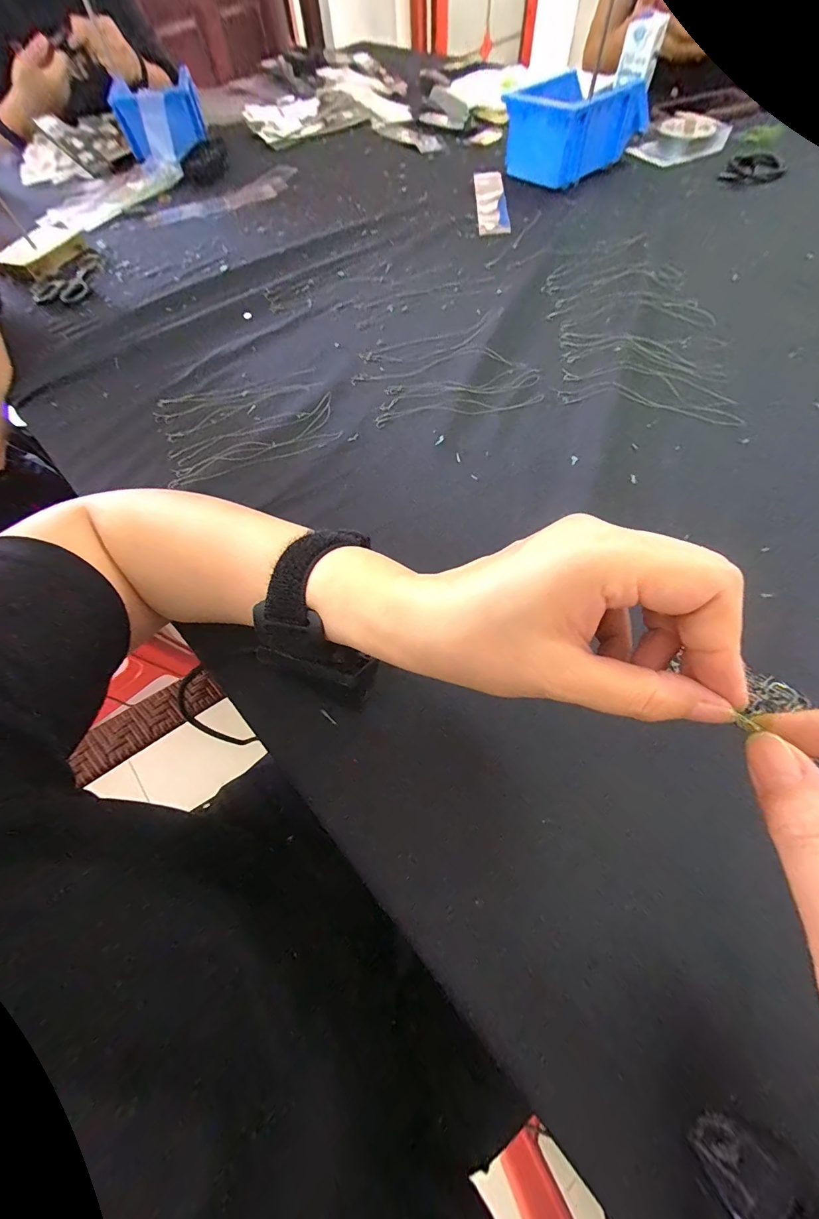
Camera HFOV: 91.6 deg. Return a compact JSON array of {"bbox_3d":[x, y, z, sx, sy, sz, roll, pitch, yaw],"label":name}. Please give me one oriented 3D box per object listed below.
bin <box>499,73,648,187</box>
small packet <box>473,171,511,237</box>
[{"bbox_3d":[0.242,-0.698,0.576,0.201,0.075,0.118,-41,68,-15],"label":"bin"},{"bbox_3d":[0.117,-0.585,0.571,0.043,0.005,0.205,0,63,4],"label":"small packet"}]

